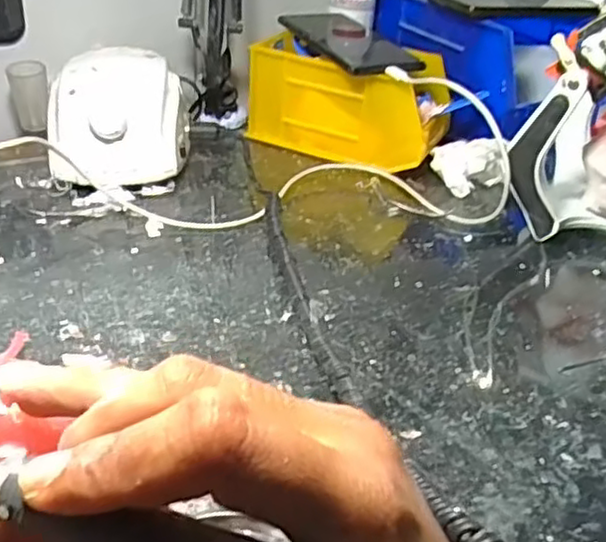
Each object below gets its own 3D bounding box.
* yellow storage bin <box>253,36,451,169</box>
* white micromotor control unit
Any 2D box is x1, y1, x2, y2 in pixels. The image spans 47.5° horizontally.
[{"bbox_3d":[0.041,-0.152,0.634,0.177,0.088,0.097,14,34,12],"label":"yellow storage bin"},{"bbox_3d":[-0.148,-0.123,0.563,0.108,0.081,0.125,-3,34,-14],"label":"white micromotor control unit"}]

